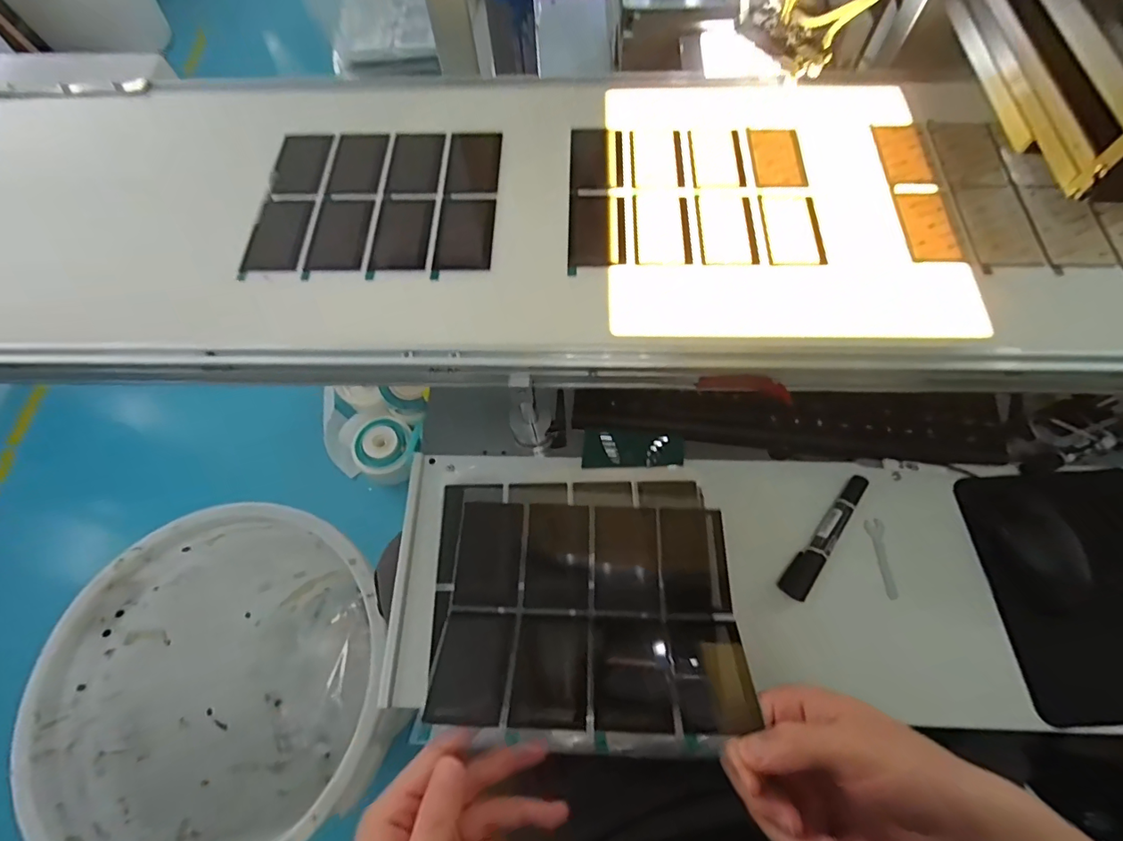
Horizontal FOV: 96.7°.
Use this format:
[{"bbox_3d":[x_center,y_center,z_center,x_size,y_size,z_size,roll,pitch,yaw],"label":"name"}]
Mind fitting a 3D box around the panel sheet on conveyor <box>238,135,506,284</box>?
[{"bbox_3d":[-0.170,-0.210,0.469,0.217,0.005,0.176,1,66,1],"label":"panel sheet on conveyor"}]

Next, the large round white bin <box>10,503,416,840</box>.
[{"bbox_3d":[-0.434,0.422,0.837,0.422,0.493,0.411,0,66,0],"label":"large round white bin"}]

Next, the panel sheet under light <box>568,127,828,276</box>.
[{"bbox_3d":[0.118,-0.212,0.463,0.217,0.006,0.171,0,66,2],"label":"panel sheet under light"}]

